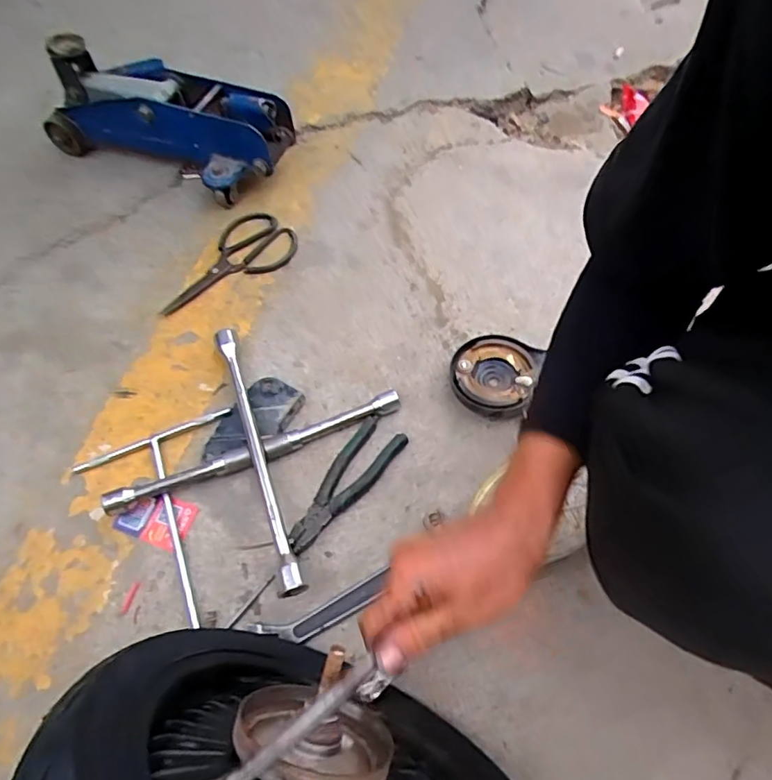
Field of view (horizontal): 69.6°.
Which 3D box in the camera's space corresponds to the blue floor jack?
[{"bbox_3d":[-0.337,-0.407,0.845,0.368,0.178,0.132,18,63,16],"label":"blue floor jack"}]

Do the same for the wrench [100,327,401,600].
[{"bbox_3d":[-0.149,0.071,0.647,0.243,0.047,0.256,21,64,13],"label":"wrench"}]

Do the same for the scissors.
[{"bbox_3d":[-0.236,-0.184,0.805,0.219,0.015,0.108,-37,69,-17],"label":"scissors"}]

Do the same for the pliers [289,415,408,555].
[{"bbox_3d":[-0.048,0.109,0.636,0.054,0.025,0.174,33,67,19],"label":"pliers"}]

